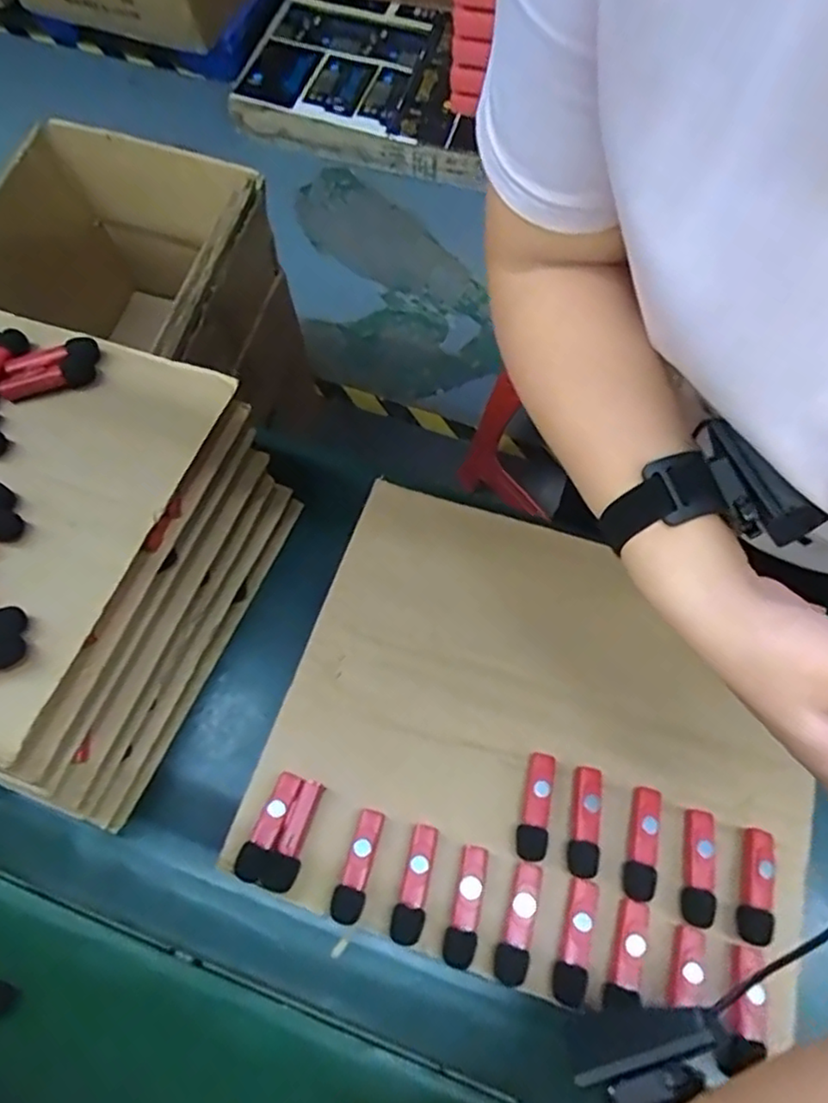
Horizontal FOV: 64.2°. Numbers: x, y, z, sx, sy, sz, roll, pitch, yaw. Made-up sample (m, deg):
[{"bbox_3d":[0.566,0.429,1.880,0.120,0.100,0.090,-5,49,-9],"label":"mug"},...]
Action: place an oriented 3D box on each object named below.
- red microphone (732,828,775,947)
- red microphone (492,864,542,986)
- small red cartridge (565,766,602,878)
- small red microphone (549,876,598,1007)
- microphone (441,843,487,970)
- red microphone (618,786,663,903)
[{"bbox_3d":[0.210,0.204,0.402,0.018,0.014,0.063,17,70,7],"label":"red microphone"},{"bbox_3d":[0.064,0.221,0.392,0.020,0.009,0.064,20,71,8],"label":"red microphone"},{"bbox_3d":[0.108,0.170,0.419,0.017,0.018,0.063,8,69,4],"label":"small red cartridge"},{"bbox_3d":[0.096,0.229,0.389,0.018,0.014,0.065,16,70,7],"label":"small red microphone"},{"bbox_3d":[0.031,0.213,0.398,0.019,0.013,0.063,11,70,5],"label":"microphone"},{"bbox_3d":[0.144,0.182,0.413,0.019,0.015,0.065,16,70,7],"label":"red microphone"}]

